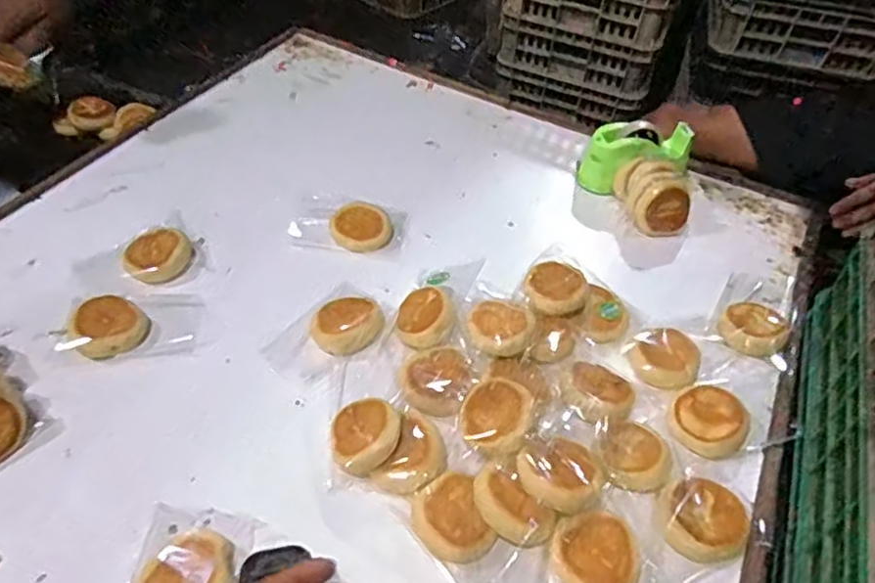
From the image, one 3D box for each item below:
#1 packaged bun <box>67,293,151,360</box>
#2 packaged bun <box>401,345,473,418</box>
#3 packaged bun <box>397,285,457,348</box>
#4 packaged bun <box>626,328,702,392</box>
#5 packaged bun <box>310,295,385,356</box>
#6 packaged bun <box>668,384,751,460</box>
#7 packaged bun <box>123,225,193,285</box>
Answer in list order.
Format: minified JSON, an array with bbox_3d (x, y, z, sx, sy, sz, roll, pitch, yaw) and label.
[{"bbox_3d":[-0.462,0.049,0.873,0.102,0.030,0.090,36,55,27],"label":"packaged bun"},{"bbox_3d":[-0.001,0.121,0.837,0.089,0.034,0.101,12,48,8],"label":"packaged bun"},{"bbox_3d":[-0.017,0.043,0.910,0.084,0.054,0.105,3,47,0],"label":"packaged bun"},{"bbox_3d":[0.324,0.095,0.887,0.092,0.025,0.094,2,47,-2],"label":"packaged bun"},{"bbox_3d":[-0.127,0.049,0.899,0.103,0.031,0.077,-25,53,-24],"label":"packaged bun"},{"bbox_3d":[0.349,0.167,0.801,0.092,0.036,0.095,2,47,-2],"label":"packaged bun"},{"bbox_3d":[-0.435,-0.058,0.971,0.101,0.039,0.096,-20,51,-20],"label":"packaged bun"}]

